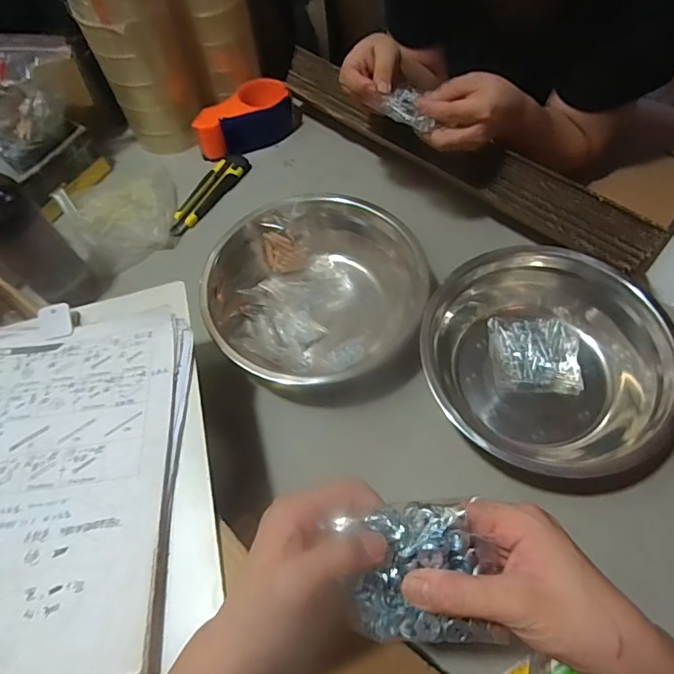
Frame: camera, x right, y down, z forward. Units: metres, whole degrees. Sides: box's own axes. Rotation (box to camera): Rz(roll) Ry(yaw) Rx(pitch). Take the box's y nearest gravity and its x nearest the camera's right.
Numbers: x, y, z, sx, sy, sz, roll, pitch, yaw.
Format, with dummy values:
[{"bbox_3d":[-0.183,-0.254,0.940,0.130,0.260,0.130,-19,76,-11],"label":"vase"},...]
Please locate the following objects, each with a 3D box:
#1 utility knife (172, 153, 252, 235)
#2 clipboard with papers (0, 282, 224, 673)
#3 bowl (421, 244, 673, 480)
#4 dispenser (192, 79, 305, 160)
[{"bbox_3d":[-0.183,-0.209,0.704,0.040,0.018,0.161,23,66,16],"label":"utility knife"},{"bbox_3d":[-0.227,0.109,0.393,0.253,0.030,0.319,-9,61,-1],"label":"clipboard with papers"},{"bbox_3d":[0.225,0.030,0.532,0.220,0.096,0.238,-2,61,3],"label":"bowl"},{"bbox_3d":[-0.137,-0.330,0.745,0.161,0.053,0.088,-26,63,-10],"label":"dispenser"}]

